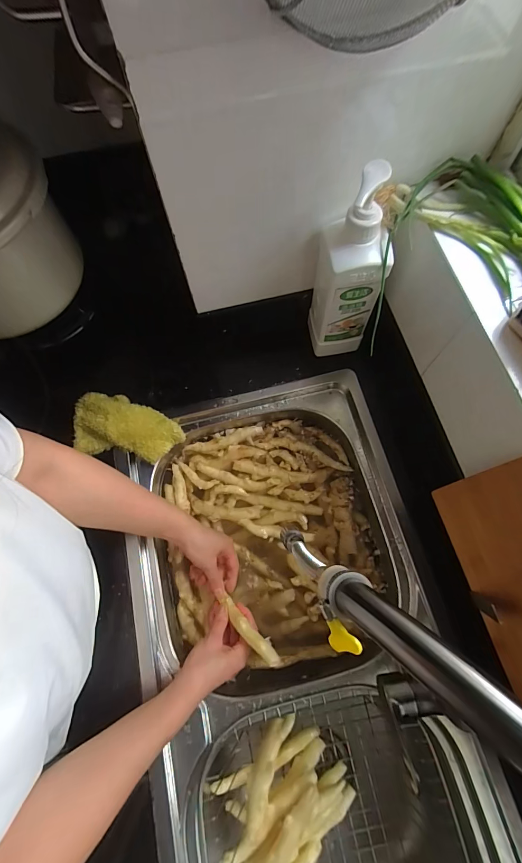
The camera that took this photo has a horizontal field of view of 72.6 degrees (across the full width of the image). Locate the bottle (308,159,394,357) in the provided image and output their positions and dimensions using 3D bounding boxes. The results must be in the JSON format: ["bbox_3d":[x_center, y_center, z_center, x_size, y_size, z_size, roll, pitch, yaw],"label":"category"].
[{"bbox_3d":[0.115,-0.200,0.469,0.086,0.262,0.053,0,71,2],"label":"bottle"}]

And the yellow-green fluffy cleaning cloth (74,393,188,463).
[{"bbox_3d":[-0.210,-0.007,0.555,0.163,0.045,0.086,8,71,5],"label":"yellow-green fluffy cleaning cloth"}]

